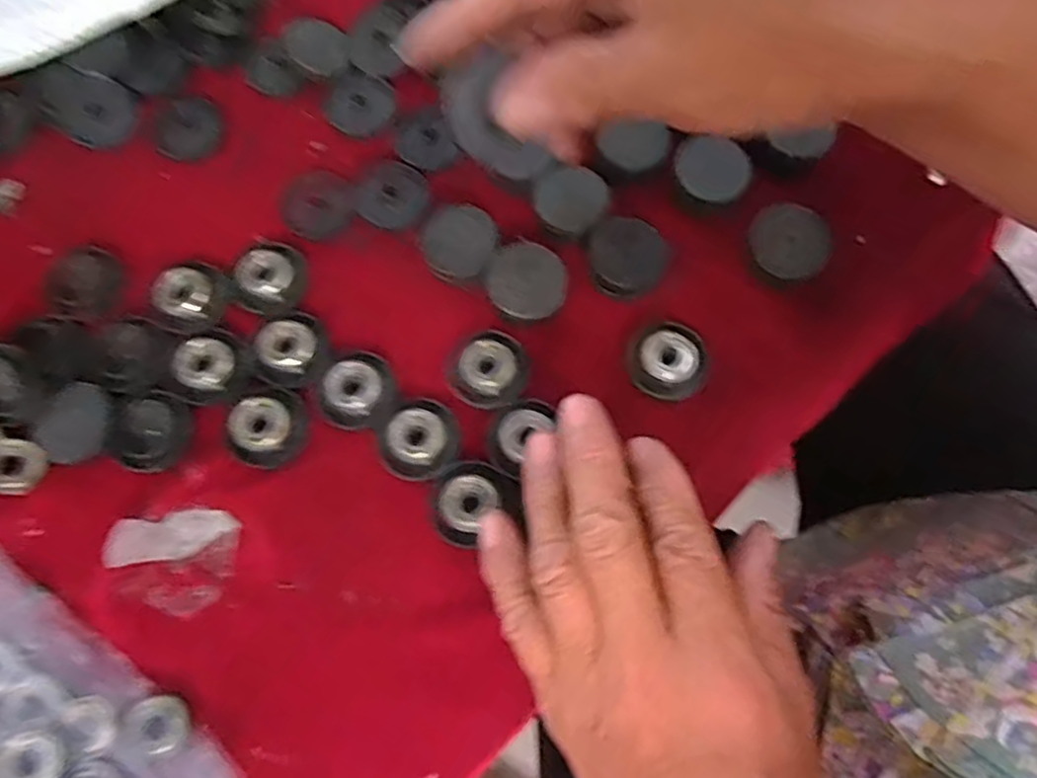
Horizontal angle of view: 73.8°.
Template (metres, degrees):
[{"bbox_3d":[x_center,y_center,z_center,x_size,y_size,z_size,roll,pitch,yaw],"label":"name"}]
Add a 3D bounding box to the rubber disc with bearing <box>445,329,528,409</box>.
[{"bbox_3d":[-0.013,-0.009,0.290,0.033,0.015,0.034,-1,72,2],"label":"rubber disc with bearing"}]

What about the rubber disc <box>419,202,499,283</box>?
[{"bbox_3d":[-0.026,-0.064,0.297,0.034,0.008,0.032,-1,84,7],"label":"rubber disc"}]

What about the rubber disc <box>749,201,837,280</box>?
[{"bbox_3d":[0.116,-0.064,0.293,0.033,0.007,0.033,41,77,14],"label":"rubber disc"}]

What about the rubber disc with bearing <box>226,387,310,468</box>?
[{"bbox_3d":[-0.100,0.014,0.275,0.027,0.014,0.031,36,76,12],"label":"rubber disc with bearing"}]

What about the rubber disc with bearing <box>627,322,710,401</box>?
[{"bbox_3d":[0.063,-0.012,0.288,0.032,0.014,0.031,-1,72,2],"label":"rubber disc with bearing"}]

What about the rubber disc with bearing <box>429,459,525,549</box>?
[{"bbox_3d":[-0.018,0.043,0.269,0.034,0.009,0.032,0,73,1],"label":"rubber disc with bearing"}]

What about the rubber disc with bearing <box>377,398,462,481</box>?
[{"bbox_3d":[-0.041,0.018,0.275,0.032,0.006,0.033,-1,72,2],"label":"rubber disc with bearing"}]

